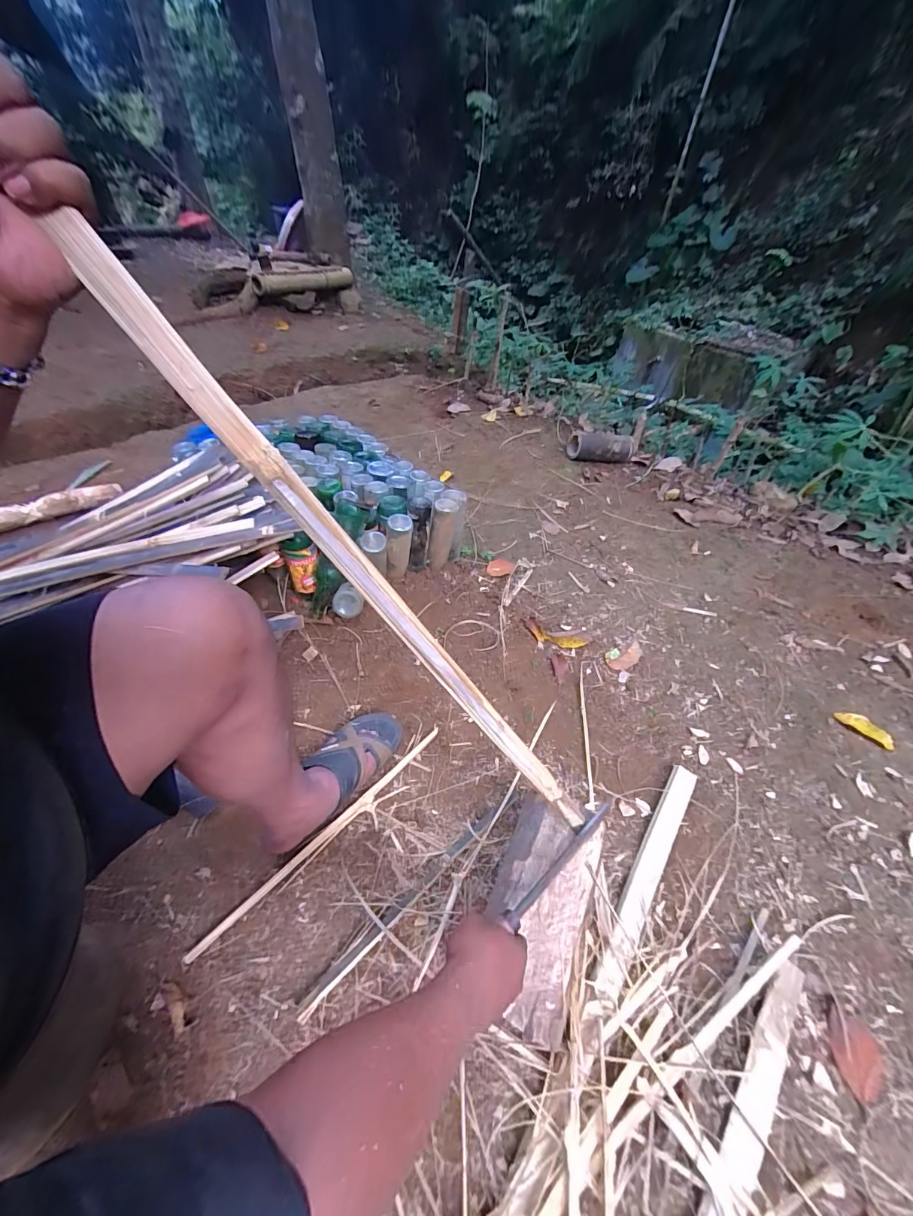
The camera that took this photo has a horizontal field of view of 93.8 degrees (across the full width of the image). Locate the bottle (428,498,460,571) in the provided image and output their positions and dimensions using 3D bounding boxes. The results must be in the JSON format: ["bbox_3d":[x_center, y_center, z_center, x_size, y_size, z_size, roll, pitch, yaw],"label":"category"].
[{"bbox_3d":[-0.036,-0.180,1.098,0.067,0.196,0.071,6,46,-2],"label":"bottle"}]

